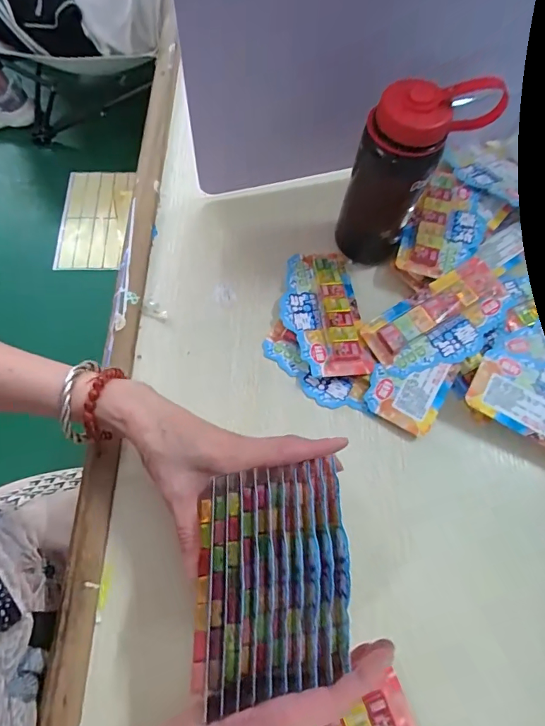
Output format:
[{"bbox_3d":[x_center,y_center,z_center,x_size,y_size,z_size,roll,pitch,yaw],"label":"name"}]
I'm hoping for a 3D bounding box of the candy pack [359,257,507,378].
[{"bbox_3d":[0.162,-0.038,0.412,0.139,0.020,0.075,-27,72,-12],"label":"candy pack"}]

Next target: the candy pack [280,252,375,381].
[{"bbox_3d":[0.049,-0.051,0.429,0.074,0.012,0.139,-7,68,-5],"label":"candy pack"}]

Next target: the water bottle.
[{"bbox_3d":[0.117,-0.166,0.383,0.099,0.162,0.060,-30,72,-12],"label":"water bottle"}]

